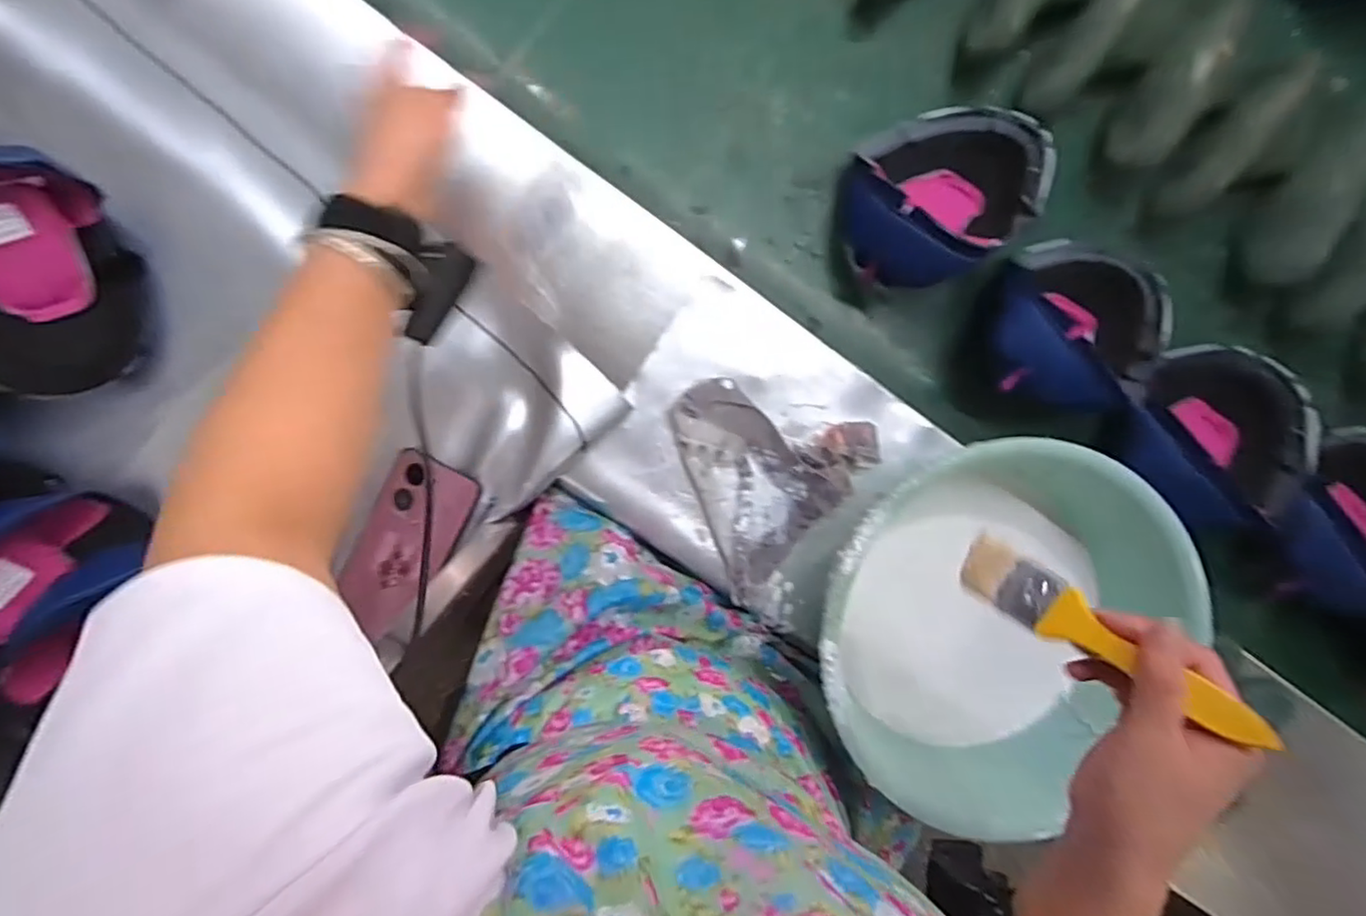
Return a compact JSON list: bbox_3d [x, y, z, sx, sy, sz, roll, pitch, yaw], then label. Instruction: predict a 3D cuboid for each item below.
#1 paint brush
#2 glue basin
[{"bbox_3d":[0.227,0.097,0.345,0.012,0.156,0.033,31,95,-46],"label":"paint brush"},{"bbox_3d":[0.256,0.126,0.536,0.300,0.129,0.275,0,95,-5],"label":"glue basin"}]

